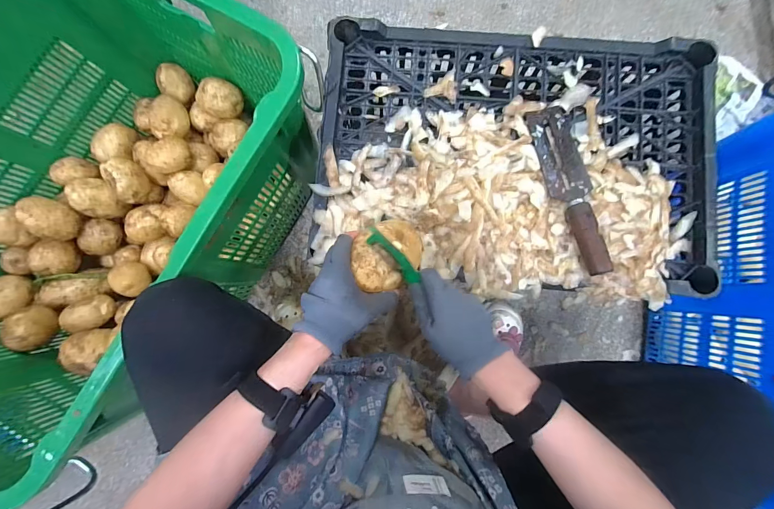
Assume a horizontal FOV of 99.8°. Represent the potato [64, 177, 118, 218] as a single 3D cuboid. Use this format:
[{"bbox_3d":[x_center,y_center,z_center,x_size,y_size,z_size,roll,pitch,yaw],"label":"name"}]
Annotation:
[{"bbox_3d":[-0.561,-0.108,0.623,0.065,0.055,0.069,0,84,2],"label":"potato"}]

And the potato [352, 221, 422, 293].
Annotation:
[{"bbox_3d":[0.005,0.000,0.408,0.082,0.086,0.085,0,84,3],"label":"potato"}]

